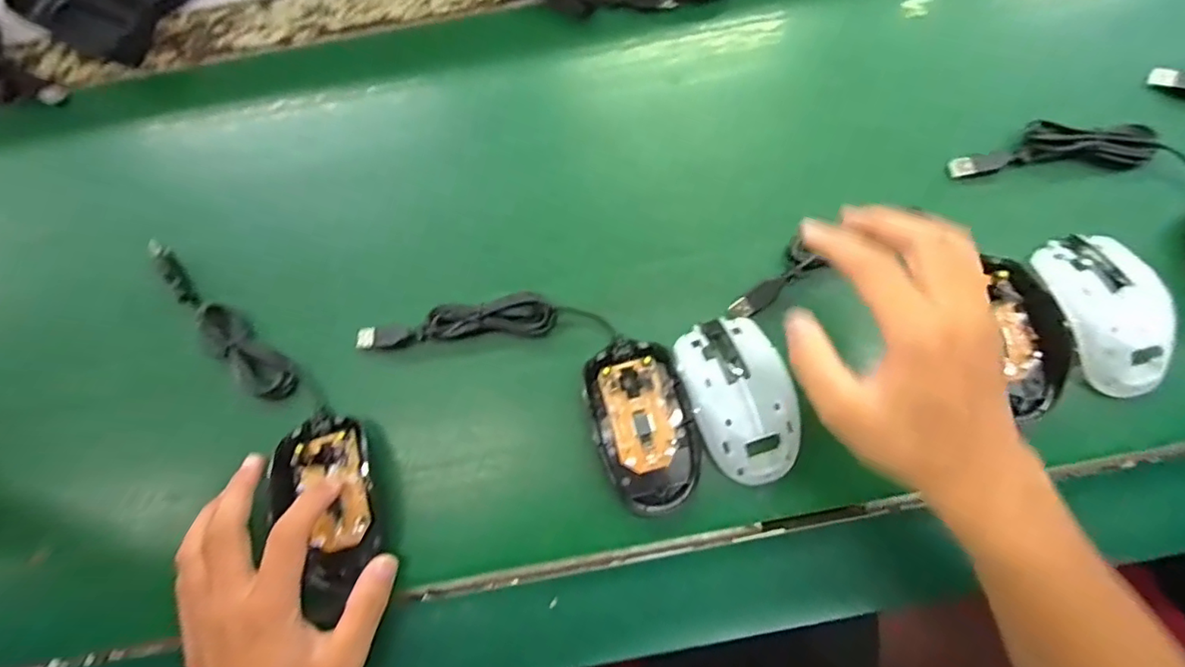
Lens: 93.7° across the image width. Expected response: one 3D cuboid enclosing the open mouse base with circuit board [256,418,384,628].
[{"bbox_3d":[-0.162,0.108,0.335,0.057,0.019,0.111,-14,77,-2],"label":"open mouse base with circuit board"}]

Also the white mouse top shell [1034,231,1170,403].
[{"bbox_3d":[0.316,-0.014,0.343,0.053,0.027,0.101,-11,70,1],"label":"white mouse top shell"}]

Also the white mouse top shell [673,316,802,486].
[{"bbox_3d":[0.090,0.038,0.335,0.061,0.024,0.100,-17,70,-1],"label":"white mouse top shell"}]

